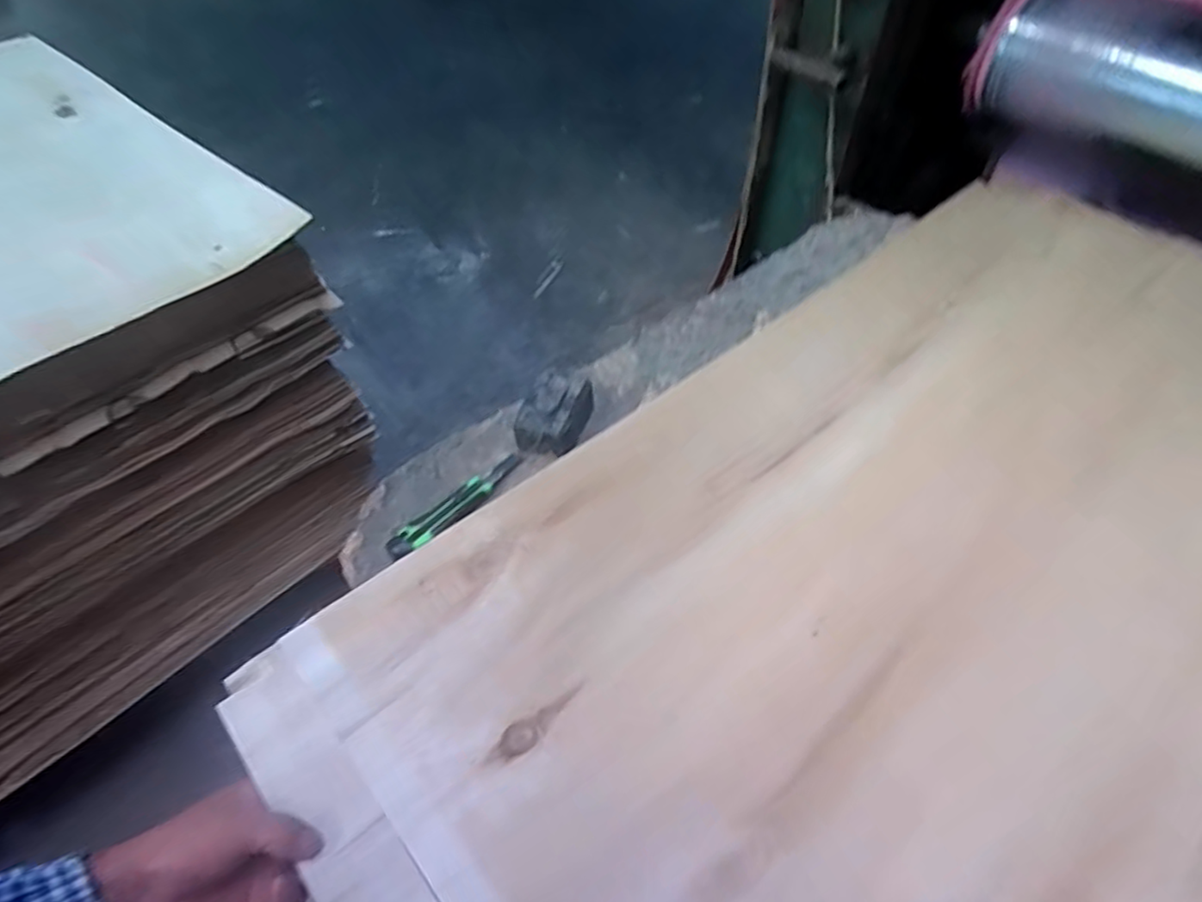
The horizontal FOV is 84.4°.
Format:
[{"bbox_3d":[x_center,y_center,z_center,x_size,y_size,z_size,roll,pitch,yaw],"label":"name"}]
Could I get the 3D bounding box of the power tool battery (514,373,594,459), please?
[{"bbox_3d":[-0.060,-0.053,0.877,0.080,0.054,0.113,15,51,11],"label":"power tool battery"}]

